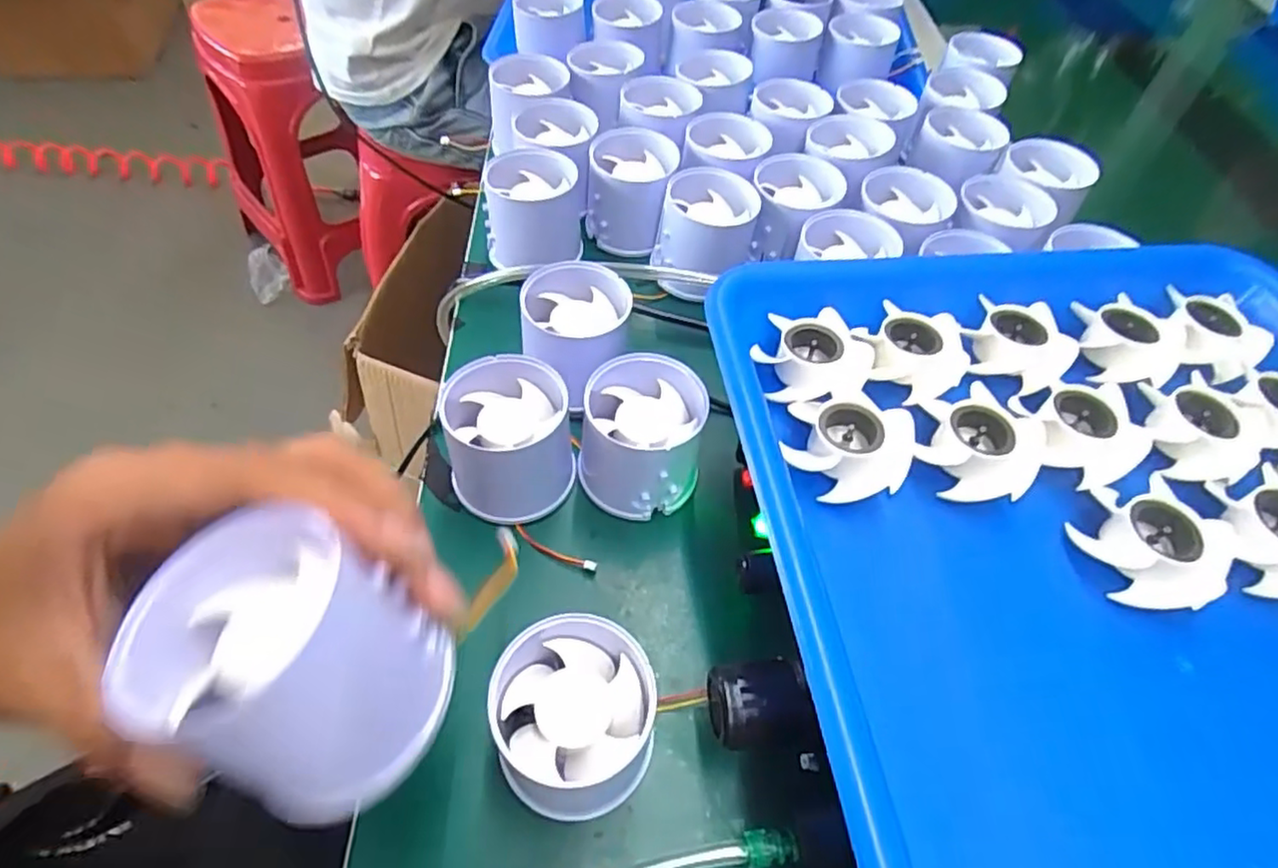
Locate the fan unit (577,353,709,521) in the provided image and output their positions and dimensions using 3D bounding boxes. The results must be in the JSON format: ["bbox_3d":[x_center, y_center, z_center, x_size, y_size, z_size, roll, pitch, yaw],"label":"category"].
[{"bbox_3d":[0.001,0.003,0.299,0.051,0.057,0.053,10,53,3],"label":"fan unit"}]

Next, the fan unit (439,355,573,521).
[{"bbox_3d":[-0.057,0.004,0.296,0.054,0.049,0.055,-10,55,-12],"label":"fan unit"}]

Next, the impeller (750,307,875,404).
[{"bbox_3d":[0.067,-0.030,0.264,0.041,0.017,0.037,-7,54,-9],"label":"impeller"}]

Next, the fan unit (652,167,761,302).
[{"bbox_3d":[0.038,-0.114,0.383,0.050,0.049,0.053,15,54,7],"label":"fan unit"}]

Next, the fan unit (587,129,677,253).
[{"bbox_3d":[-0.005,-0.144,0.402,0.050,0.050,0.055,10,53,3],"label":"fan unit"}]

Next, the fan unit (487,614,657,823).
[{"bbox_3d":[-0.023,0.095,0.230,0.059,0.052,0.060,3,53,-2],"label":"fan unit"}]

